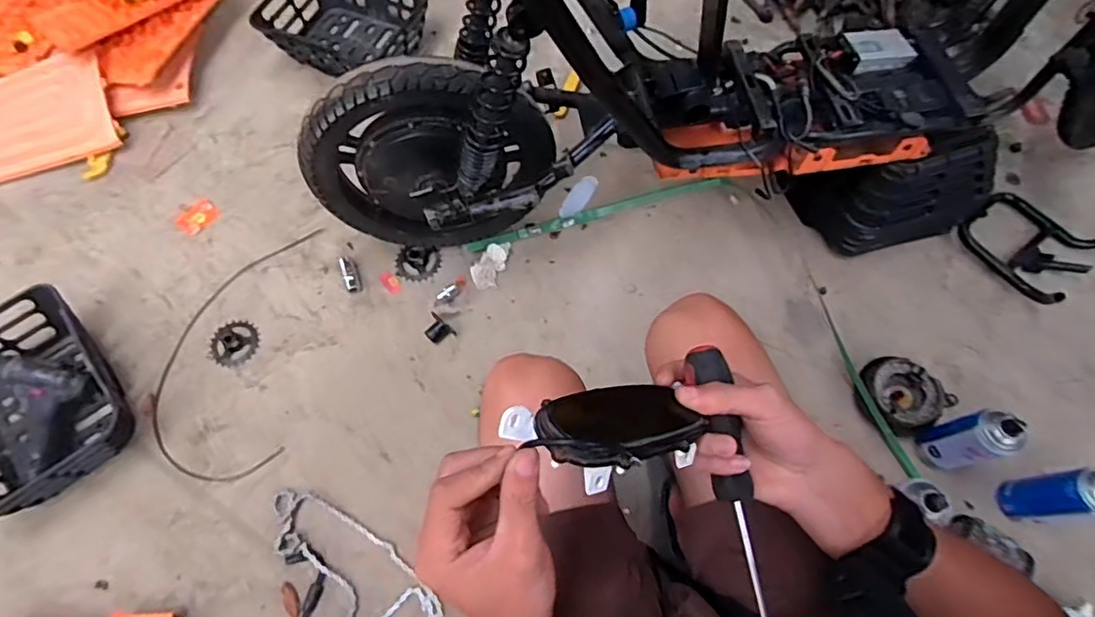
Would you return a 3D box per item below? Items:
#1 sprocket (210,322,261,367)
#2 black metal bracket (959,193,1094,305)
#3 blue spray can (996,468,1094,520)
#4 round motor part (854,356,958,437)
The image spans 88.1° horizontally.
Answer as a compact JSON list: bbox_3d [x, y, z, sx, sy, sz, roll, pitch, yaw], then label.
[{"bbox_3d":[-0.555,0.061,1.008,0.084,0.006,0.086,0,67,1],"label":"sprocket"},{"bbox_3d":[0.954,-0.174,1.033,0.384,0.104,0.197,-30,70,-12],"label":"black metal bracket"},{"bbox_3d":[0.723,0.265,0.807,0.051,0.180,0.064,-8,67,-3],"label":"blue spray can"},{"bbox_3d":[0.575,0.141,0.925,0.130,0.052,0.123,0,67,1],"label":"round motor part"}]

